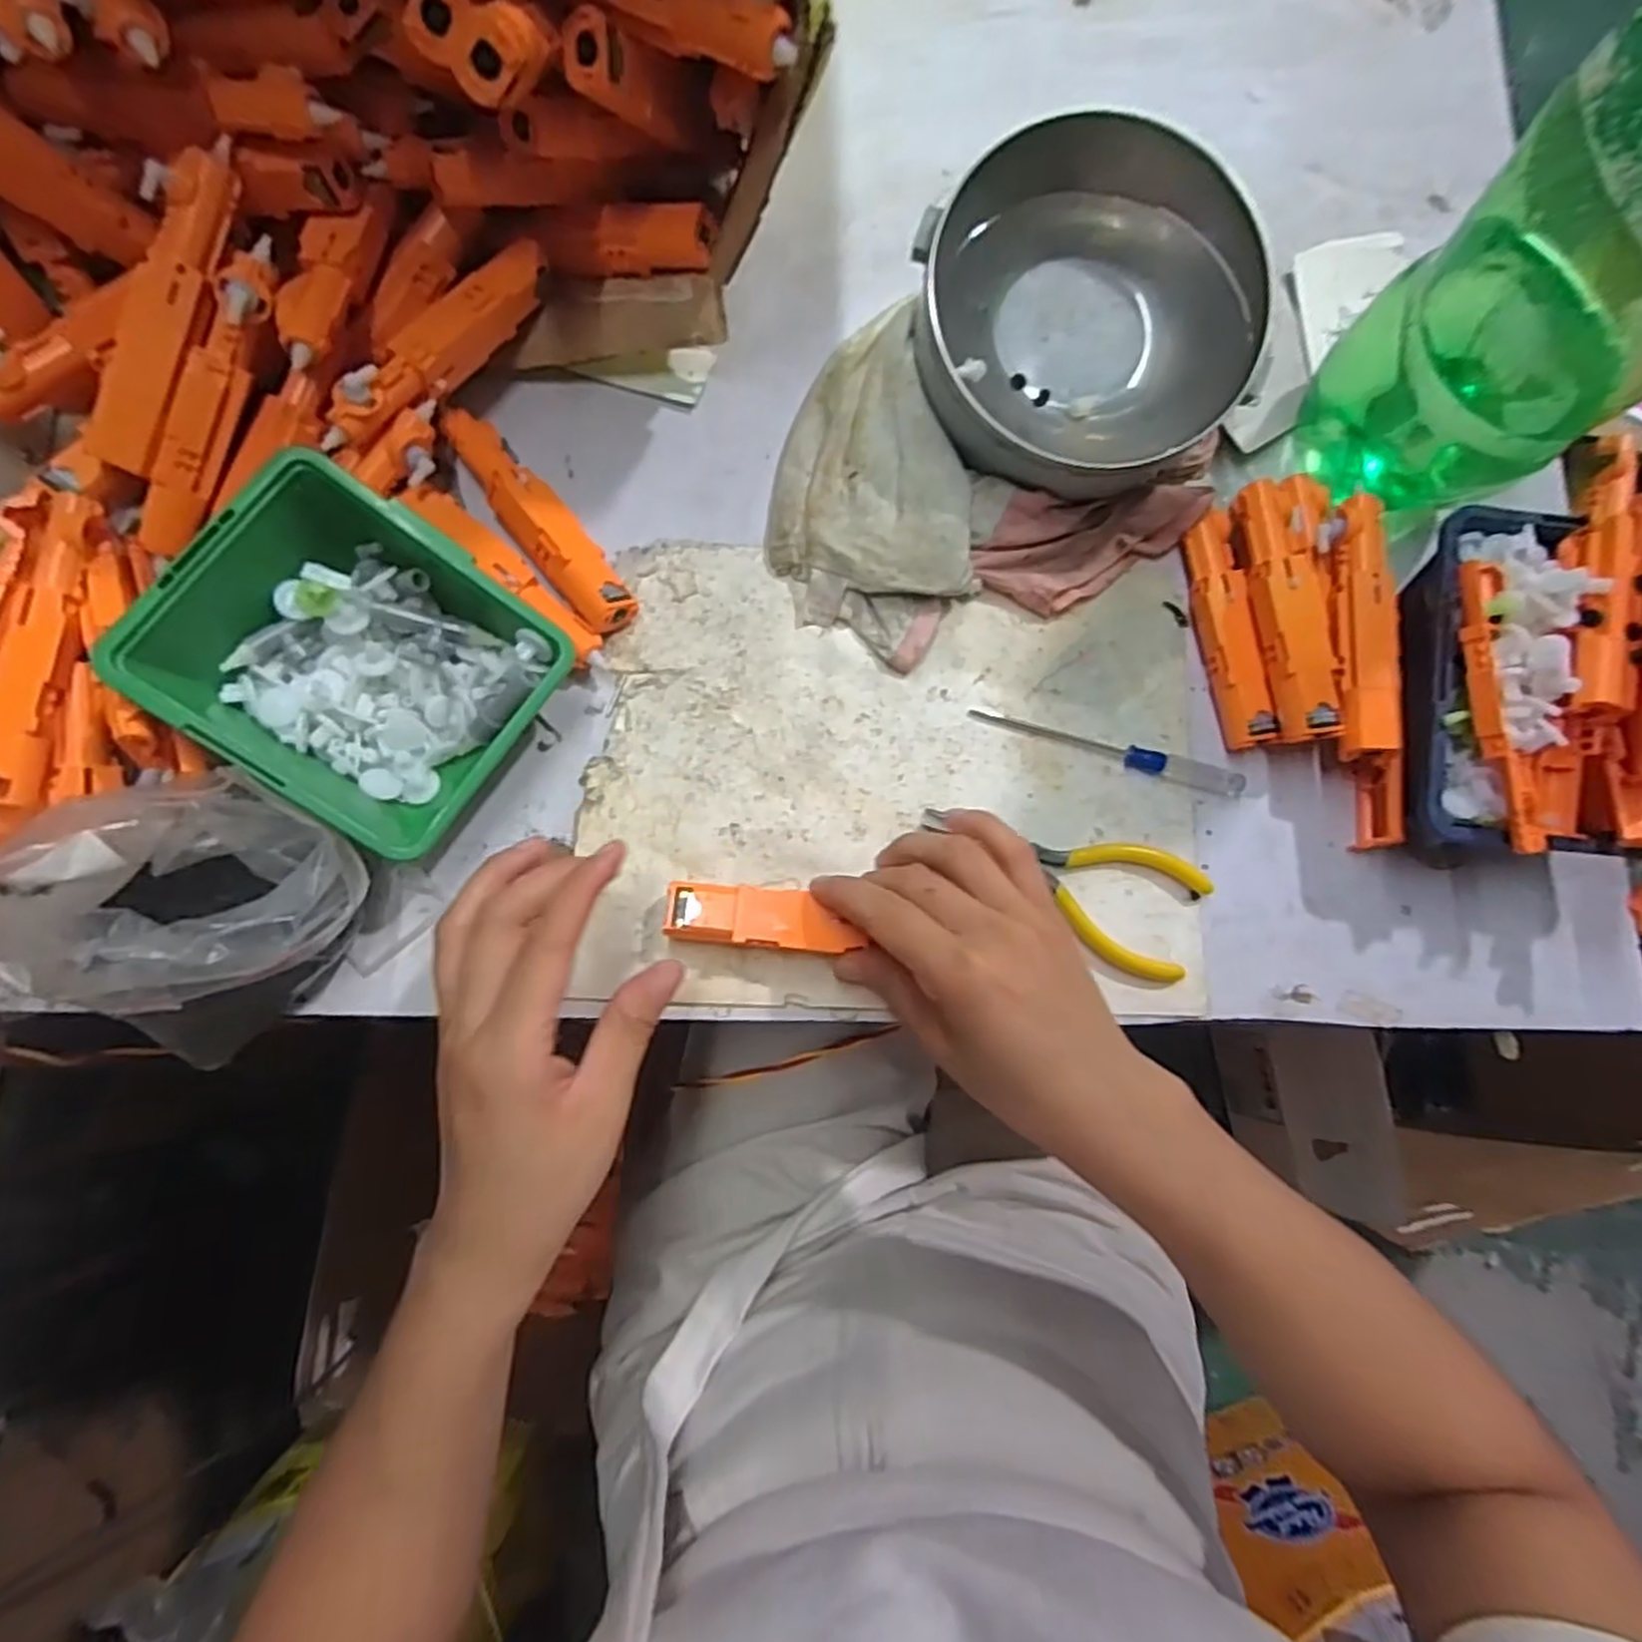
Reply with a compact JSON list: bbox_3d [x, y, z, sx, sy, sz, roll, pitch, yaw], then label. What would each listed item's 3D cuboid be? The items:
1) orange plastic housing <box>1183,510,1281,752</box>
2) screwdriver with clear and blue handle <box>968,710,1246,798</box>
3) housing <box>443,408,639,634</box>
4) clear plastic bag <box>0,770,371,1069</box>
[{"bbox_3d":[0.189,-0.089,0.368,0.019,0.024,0.110,-5,81,-5],"label":"orange plastic housing"},{"bbox_3d":[0.133,-0.033,0.363,0.128,0.007,0.011,15,80,-2],"label":"screwdriver with clear and blue handle"},{"bbox_3d":[-0.126,-0.134,0.351,0.026,0.025,0.115,-37,85,-9],"label":"housing"},{"bbox_3d":[-0.223,0.031,0.283,0.102,0.079,0.079,-40,86,-9],"label":"clear plastic bag"}]

